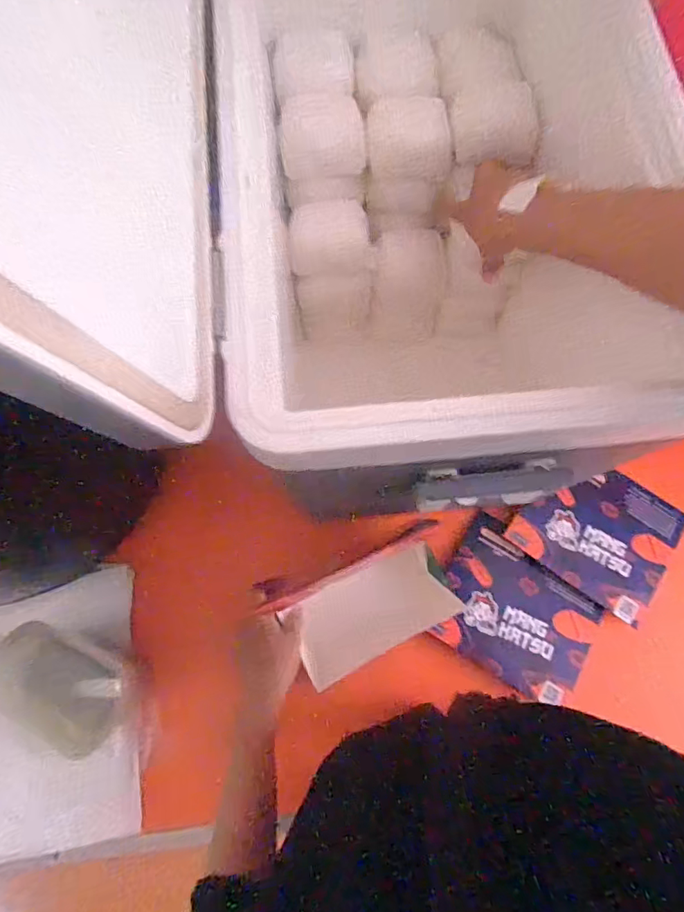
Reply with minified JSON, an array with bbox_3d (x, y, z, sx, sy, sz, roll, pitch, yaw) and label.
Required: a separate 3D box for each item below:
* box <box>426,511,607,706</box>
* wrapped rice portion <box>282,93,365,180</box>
[{"bbox_3d":[0.197,0.176,0.561,0.174,0.010,0.147,34,77,8],"label":"box"},{"bbox_3d":[-0.020,-0.308,0.477,0.081,0.033,0.070,-12,75,-4],"label":"wrapped rice portion"}]

